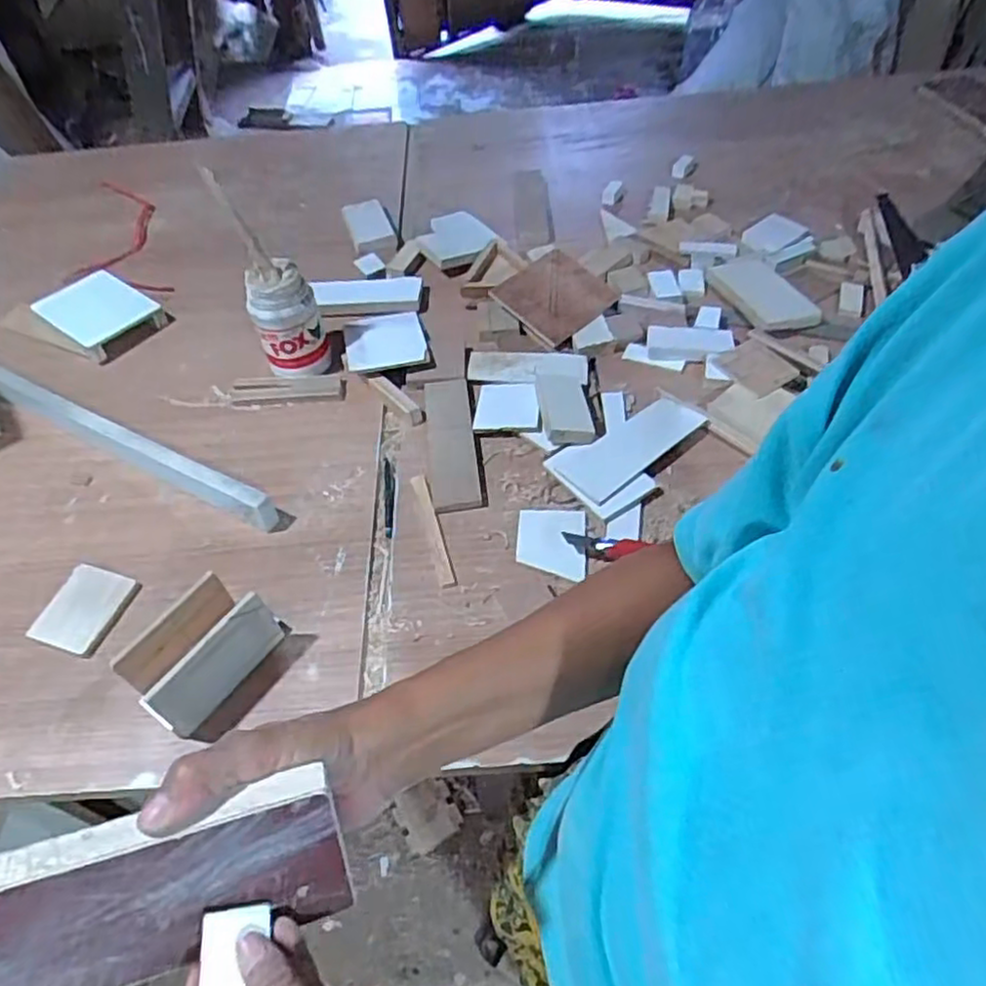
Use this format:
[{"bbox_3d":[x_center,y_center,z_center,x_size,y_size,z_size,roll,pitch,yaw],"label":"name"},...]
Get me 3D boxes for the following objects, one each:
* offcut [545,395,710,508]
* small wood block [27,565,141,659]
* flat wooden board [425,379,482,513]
[{"bbox_3d":[0.149,-0.055,0.771,0.163,0.010,0.079,-34,57,-20],"label":"offcut"},{"bbox_3d":[-0.400,0.111,0.688,0.076,0.007,0.084,14,55,15],"label":"small wood block"},{"bbox_3d":[-0.048,-0.059,0.793,0.052,0.014,0.189,-8,52,-1],"label":"flat wooden board"}]

